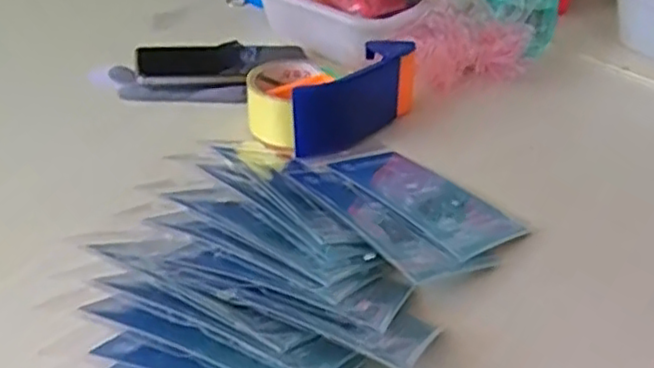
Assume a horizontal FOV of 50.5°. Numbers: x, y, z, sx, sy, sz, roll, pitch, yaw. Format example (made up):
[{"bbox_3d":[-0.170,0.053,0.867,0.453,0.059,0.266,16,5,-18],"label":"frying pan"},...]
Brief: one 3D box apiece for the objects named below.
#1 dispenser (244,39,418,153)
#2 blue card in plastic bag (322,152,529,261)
[{"bbox_3d":[0.008,-0.075,0.584,0.149,0.055,0.098,-4,35,-12],"label":"dispenser"},{"bbox_3d":[0.070,0.009,0.502,0.075,0.005,0.136,-14,35,-37],"label":"blue card in plastic bag"}]

